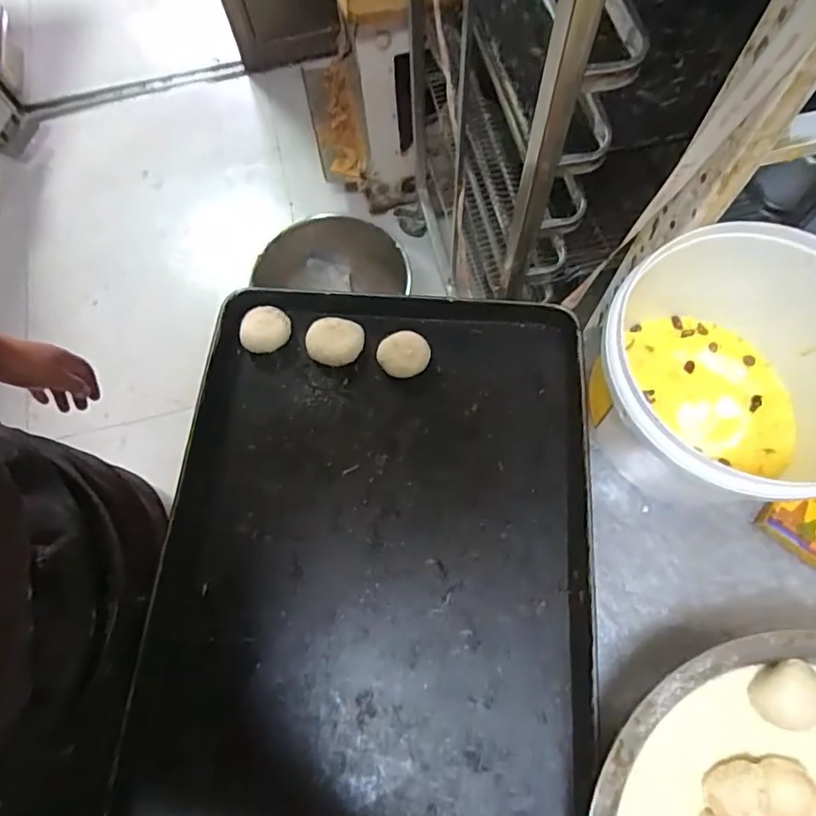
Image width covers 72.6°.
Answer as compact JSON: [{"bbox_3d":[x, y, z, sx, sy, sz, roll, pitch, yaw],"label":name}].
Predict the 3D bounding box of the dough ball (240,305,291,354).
[{"bbox_3d":[-0.163,-0.088,0.635,0.058,0.023,0.048,-32,73,-8],"label":"dough ball"}]

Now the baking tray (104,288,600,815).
[{"bbox_3d":[-0.034,0.159,0.537,0.410,0.035,0.599,3,70,3],"label":"baking tray"}]

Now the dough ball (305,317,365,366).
[{"bbox_3d":[-0.083,-0.077,0.631,0.060,0.024,0.058,-1,71,2],"label":"dough ball"}]

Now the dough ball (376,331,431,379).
[{"bbox_3d":[-0.005,-0.063,0.619,0.052,0.031,0.053,-1,71,2],"label":"dough ball"}]

